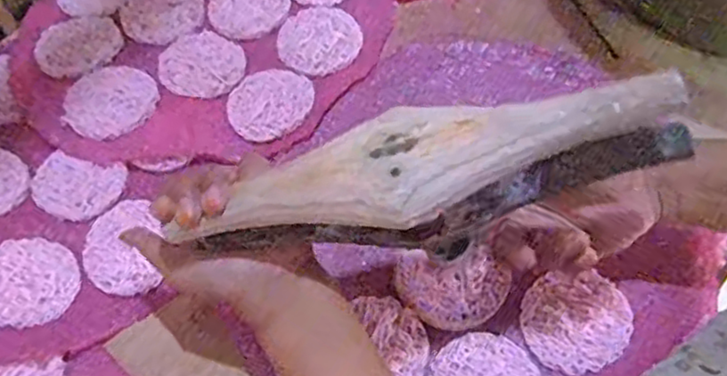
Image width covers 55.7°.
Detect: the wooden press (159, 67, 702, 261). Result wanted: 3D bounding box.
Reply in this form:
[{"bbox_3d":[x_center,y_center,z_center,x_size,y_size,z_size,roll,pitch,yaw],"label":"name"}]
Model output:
[{"bbox_3d":[0.035,-0.003,0.384,0.264,0.059,0.066,-13,59,14],"label":"wooden press"}]

